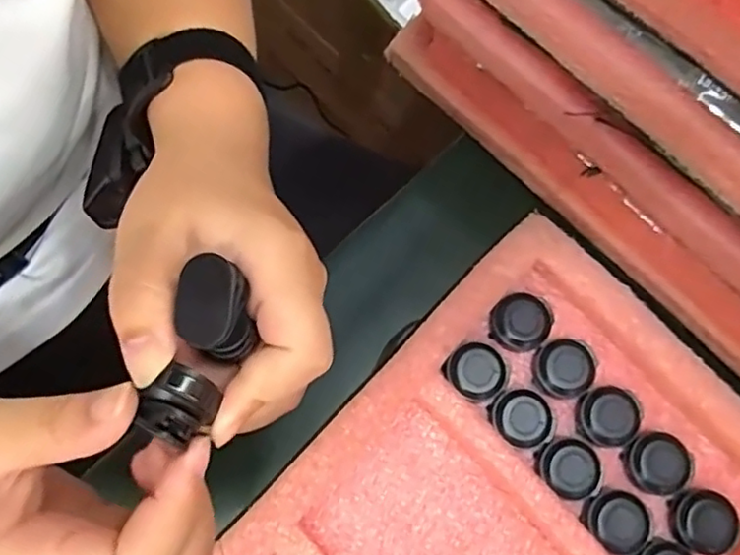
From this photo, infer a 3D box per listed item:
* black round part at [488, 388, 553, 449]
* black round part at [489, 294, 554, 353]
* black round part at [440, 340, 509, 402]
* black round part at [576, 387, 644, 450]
[{"bbox_3d":[0.074,0.068,0.311,0.027,0.009,0.028,0,76,-2],"label":"black round part"},{"bbox_3d":[0.077,0.023,0.326,0.029,0.011,0.029,0,76,-2],"label":"black round part"},{"bbox_3d":[0.053,0.047,0.316,0.029,0.009,0.027,0,76,-2],"label":"black round part"},{"bbox_3d":[0.119,0.069,0.315,0.029,0.014,0.028,0,76,-2],"label":"black round part"}]

